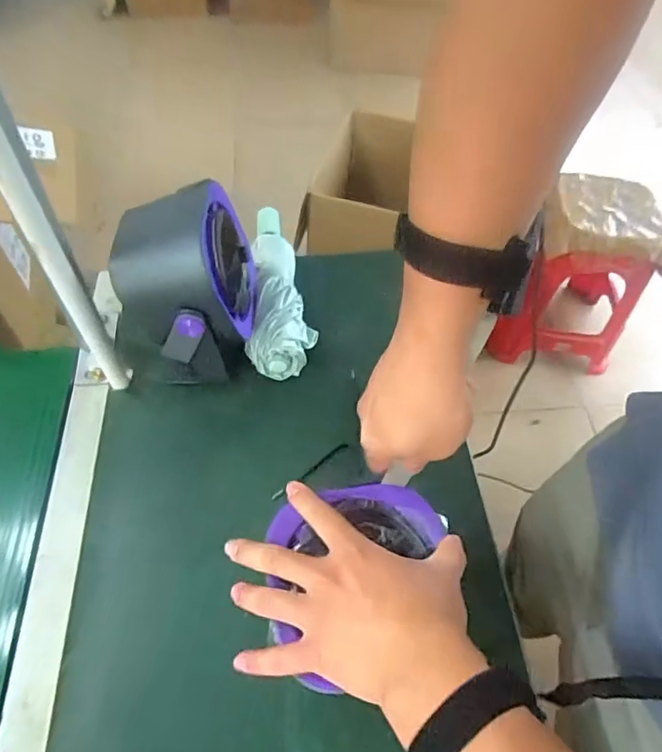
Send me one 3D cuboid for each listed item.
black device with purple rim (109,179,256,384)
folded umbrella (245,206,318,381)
[{"bbox_3d":[-0.153,-0.092,0.572,0.138,0.172,0.145,-4,56,-7],"label":"black device with purple rim"},{"bbox_3d":[-0.061,-0.128,0.670,0.082,0.051,0.280,0,55,-4],"label":"folded umbrella"}]

